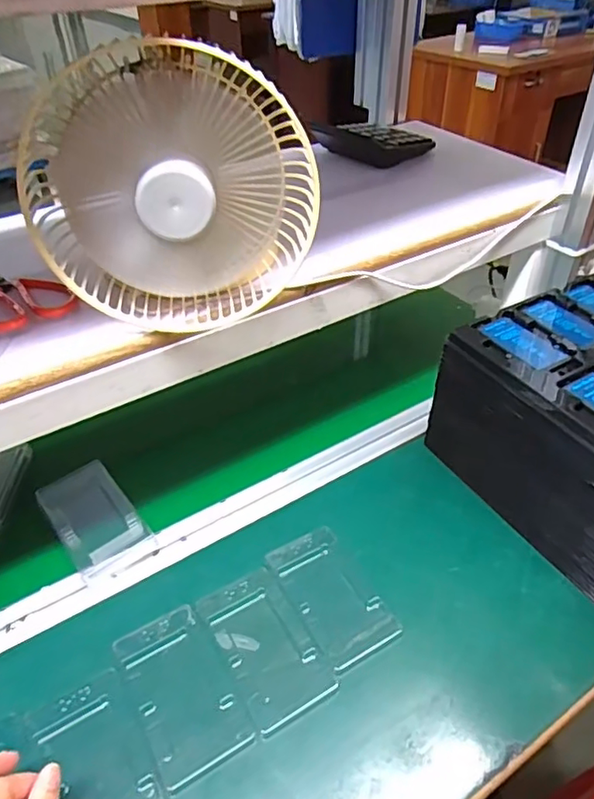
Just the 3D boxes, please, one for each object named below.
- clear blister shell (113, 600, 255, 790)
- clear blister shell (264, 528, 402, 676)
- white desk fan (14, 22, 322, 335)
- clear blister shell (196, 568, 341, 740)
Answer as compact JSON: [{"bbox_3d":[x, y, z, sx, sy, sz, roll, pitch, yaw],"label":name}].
[{"bbox_3d":[-0.094,0.234,0.467,0.071,0.013,0.126,-23,44,-24],"label":"clear blister shell"},{"bbox_3d":[0.030,0.178,0.531,0.073,0.011,0.128,-20,43,-21],"label":"clear blister shell"},{"bbox_3d":[-0.086,-0.143,0.421,0.202,0.182,0.054,-8,40,-8],"label":"white desk fan"},{"bbox_3d":[-0.026,0.209,0.496,0.074,0.012,0.127,-22,44,-23],"label":"clear blister shell"}]

